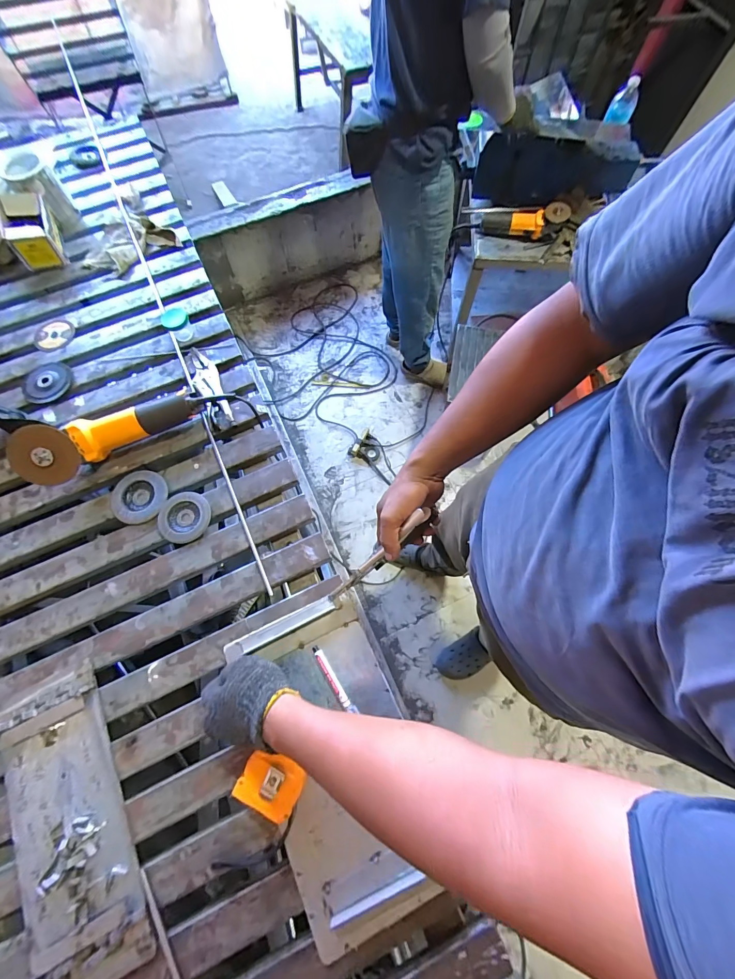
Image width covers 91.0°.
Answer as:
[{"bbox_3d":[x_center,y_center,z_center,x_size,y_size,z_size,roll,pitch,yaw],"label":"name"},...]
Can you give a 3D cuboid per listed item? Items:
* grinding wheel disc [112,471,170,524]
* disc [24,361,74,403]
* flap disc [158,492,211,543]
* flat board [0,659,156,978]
[{"bbox_3d":[-0.393,0.011,0.622,0.080,0.018,0.092,30,72,10],"label":"grinding wheel disc"},{"bbox_3d":[-0.628,-0.211,0.709,0.091,0.008,0.092,0,69,-1],"label":"disc"},{"bbox_3d":[-0.310,0.046,0.608,0.083,0.009,0.084,0,69,-1],"label":"flap disc"},{"bbox_3d":[-0.384,0.424,0.467,0.132,0.017,0.343,-24,72,-9],"label":"flat board"}]

